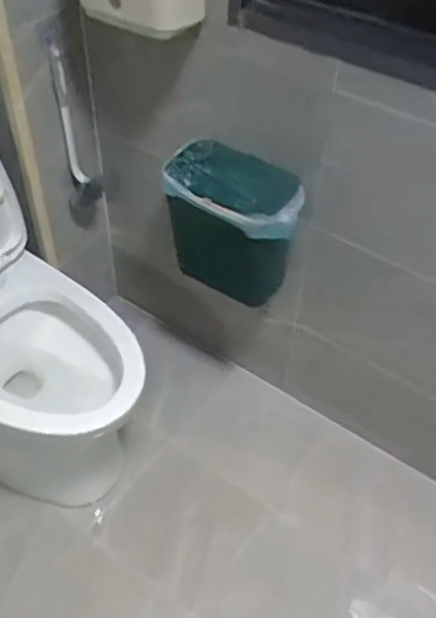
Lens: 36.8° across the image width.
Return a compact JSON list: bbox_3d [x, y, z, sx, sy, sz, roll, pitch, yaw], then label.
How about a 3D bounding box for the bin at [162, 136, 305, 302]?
[{"bbox_3d":[0.026,-0.149,1.353,0.271,0.343,0.216,5,46,2],"label":"bin"}]

